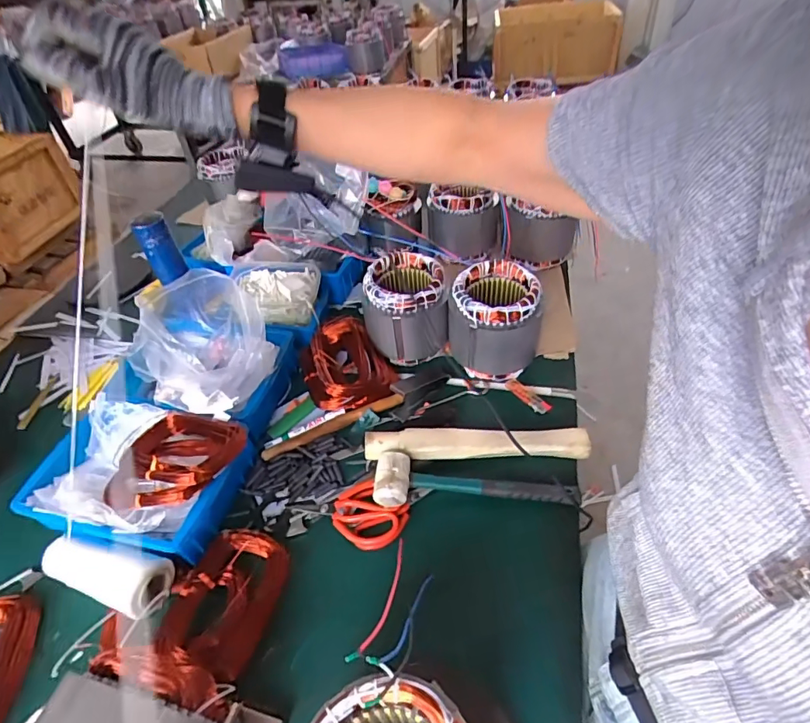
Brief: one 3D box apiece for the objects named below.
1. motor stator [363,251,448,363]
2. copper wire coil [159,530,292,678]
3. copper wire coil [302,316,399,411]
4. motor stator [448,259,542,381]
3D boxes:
[{"bbox_3d":[-0.001,-0.092,0.872,0.142,0.158,0.136,-10,47,-4],"label":"motor stator"},{"bbox_3d":[-0.228,0.298,0.611,0.126,0.031,0.169,7,48,12],"label":"copper wire coil"},{"bbox_3d":[-0.111,0.000,0.859,0.149,0.058,0.198,-22,48,-15],"label":"copper wire coil"},{"bbox_3d":[0.149,-0.066,0.820,0.139,0.158,0.129,2,47,7],"label":"motor stator"}]

